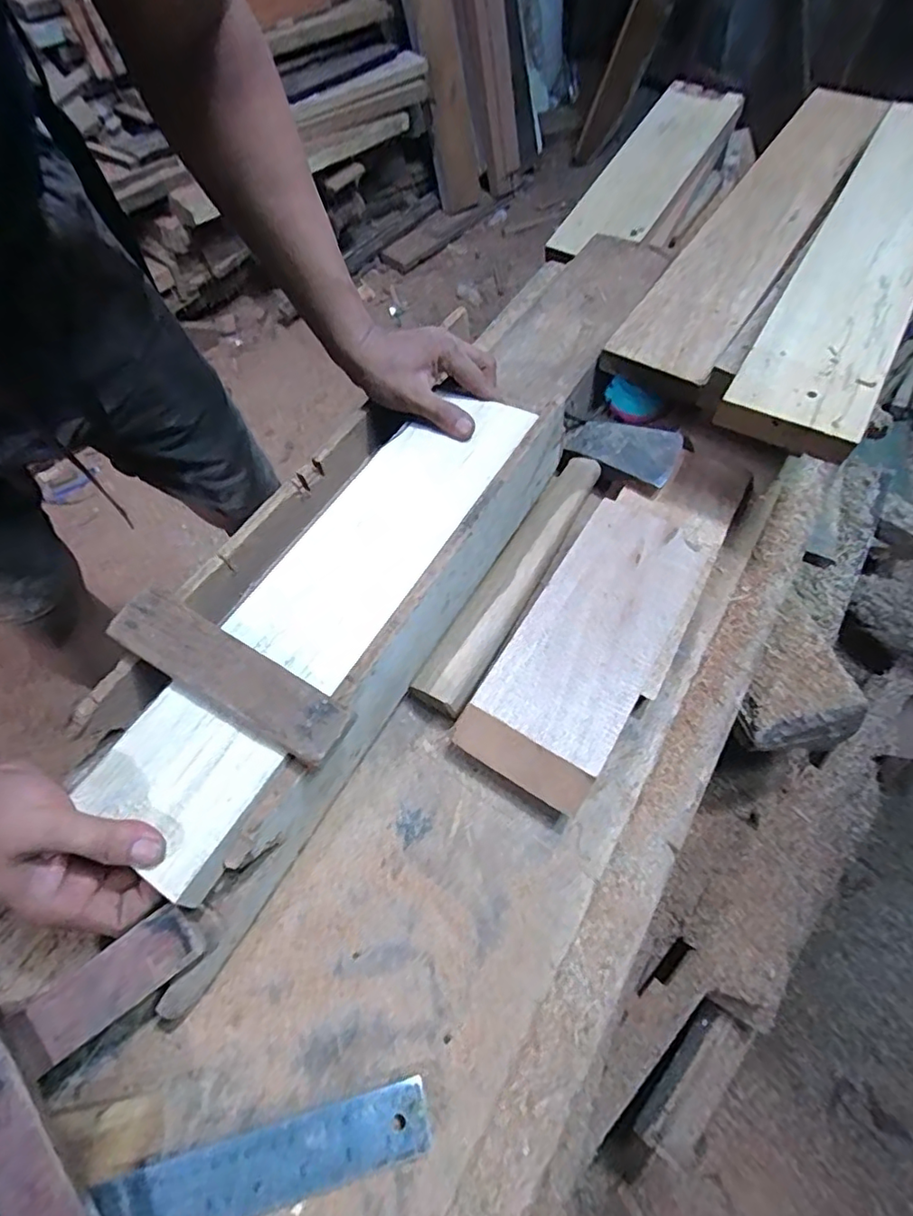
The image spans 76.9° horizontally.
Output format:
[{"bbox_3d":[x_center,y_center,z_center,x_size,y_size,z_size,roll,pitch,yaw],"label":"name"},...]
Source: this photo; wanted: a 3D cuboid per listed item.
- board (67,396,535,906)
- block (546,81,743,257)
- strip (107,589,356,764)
[{"bbox_3d":[-0.090,-0.024,0.440,0.106,0.025,0.431,28,62,13],"label":"board"},{"bbox_3d":[0.253,-0.586,0.768,0.113,0.021,0.368,28,73,18],"label":"block"},{"bbox_3d":[-0.154,0.042,0.379,0.185,0.019,0.044,30,68,14],"label":"strip"}]

